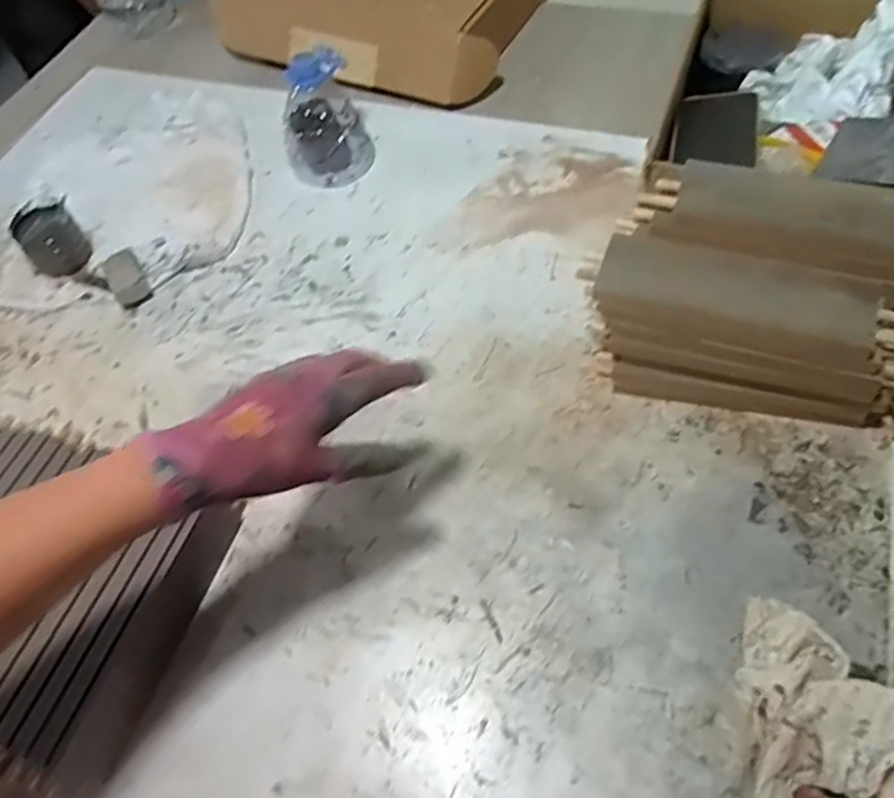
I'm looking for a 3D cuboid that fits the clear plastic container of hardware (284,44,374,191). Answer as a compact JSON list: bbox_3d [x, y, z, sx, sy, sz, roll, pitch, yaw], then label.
[{"bbox_3d":[-0.140,-0.313,0.743,0.098,0.124,0.079,-14,57,-5],"label":"clear plastic container of hardware"}]

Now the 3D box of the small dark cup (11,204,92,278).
[{"bbox_3d":[-0.441,-0.180,0.737,0.061,0.051,0.070,-36,61,-18],"label":"small dark cup"}]

